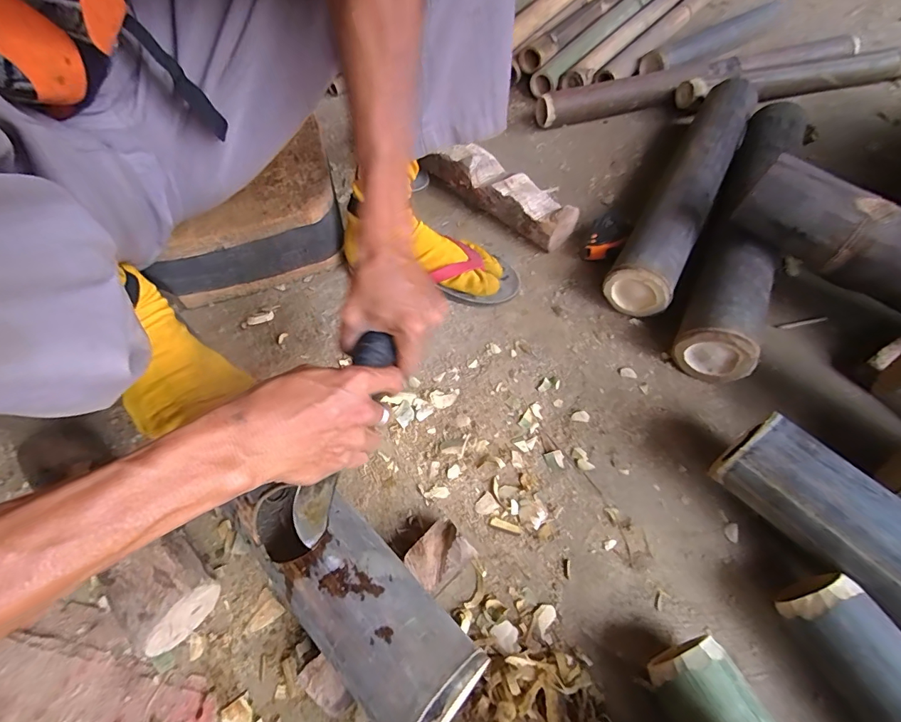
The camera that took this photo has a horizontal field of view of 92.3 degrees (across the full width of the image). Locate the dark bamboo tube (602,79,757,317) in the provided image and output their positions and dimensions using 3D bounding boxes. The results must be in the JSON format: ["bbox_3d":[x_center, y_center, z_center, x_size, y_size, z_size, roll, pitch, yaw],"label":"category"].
[{"bbox_3d":[0.353,-0.262,0.642,0.081,0.089,0.503,26,61,18],"label":"dark bamboo tube"}]

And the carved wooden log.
[{"bbox_3d":[0.074,-0.254,0.658,0.245,0.073,0.077,35,64,23],"label":"carved wooden log"}]

